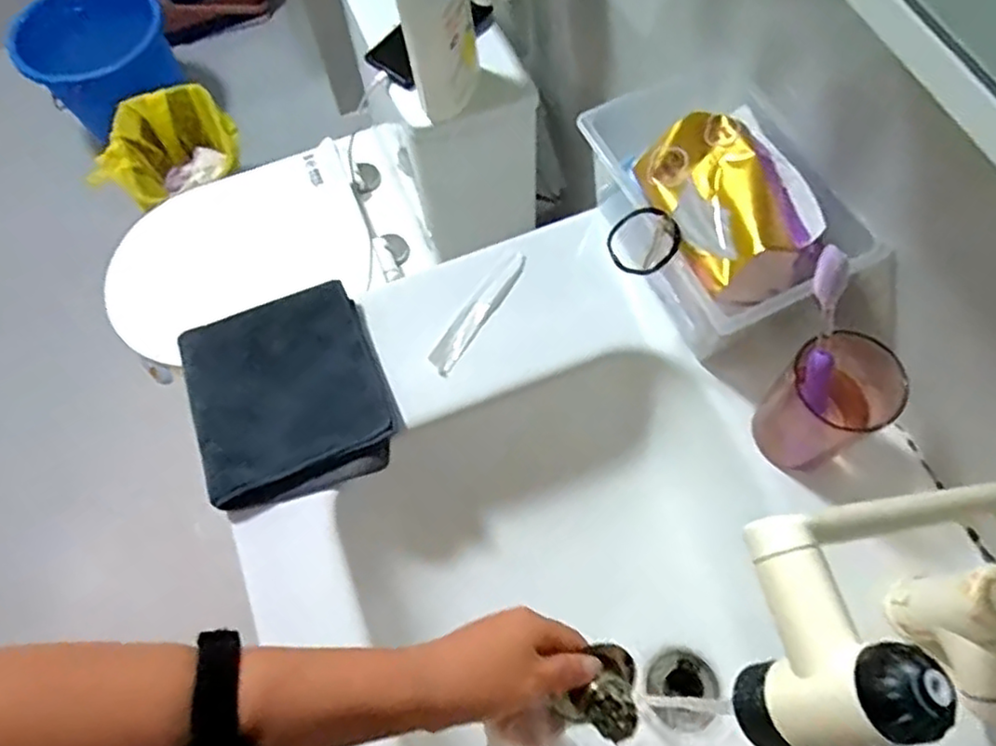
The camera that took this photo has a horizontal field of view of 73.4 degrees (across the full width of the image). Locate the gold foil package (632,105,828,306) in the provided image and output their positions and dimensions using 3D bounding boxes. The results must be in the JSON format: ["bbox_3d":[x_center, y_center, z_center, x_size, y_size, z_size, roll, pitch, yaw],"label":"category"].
[{"bbox_3d":[0.165,-0.120,0.467,0.093,0.040,0.140,-26,68,-9],"label":"gold foil package"}]

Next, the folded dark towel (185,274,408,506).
[{"bbox_3d":[-0.166,0.015,0.539,0.147,0.036,0.159,-18,67,-5],"label":"folded dark towel"}]

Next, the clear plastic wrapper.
[{"bbox_3d":[-0.016,-0.054,0.577,0.023,0.007,0.128,32,72,15],"label":"clear plastic wrapper"}]

